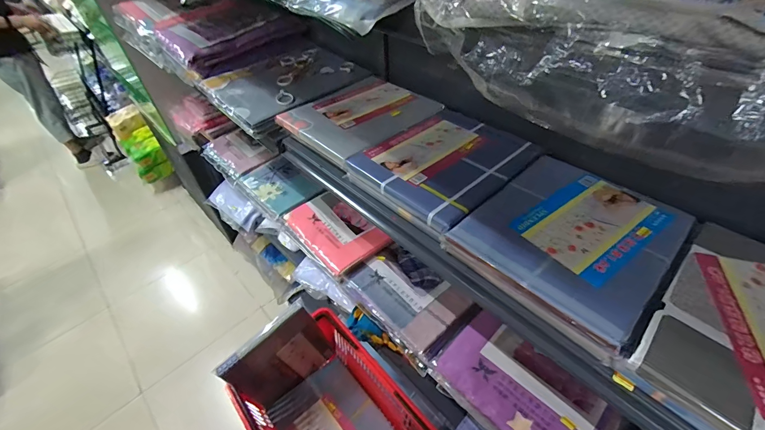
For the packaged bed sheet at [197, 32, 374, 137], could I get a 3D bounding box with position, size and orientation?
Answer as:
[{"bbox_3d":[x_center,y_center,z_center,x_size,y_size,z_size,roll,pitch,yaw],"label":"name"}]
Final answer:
[{"bbox_3d":[-0.252,-0.344,0.895,0.354,0.059,0.311,-36,54,-27],"label":"packaged bed sheet"}]

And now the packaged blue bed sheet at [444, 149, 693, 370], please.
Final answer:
[{"bbox_3d":[0.275,0.027,0.506,0.280,0.035,0.236,-36,54,-27],"label":"packaged blue bed sheet"}]

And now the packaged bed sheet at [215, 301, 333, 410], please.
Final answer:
[{"bbox_3d":[-0.265,0.383,0.921,0.239,0.264,0.032,-37,46,-19],"label":"packaged bed sheet"}]

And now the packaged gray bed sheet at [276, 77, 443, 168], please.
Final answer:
[{"bbox_3d":[-0.054,-0.222,0.758,0.242,0.030,0.281,33,56,31],"label":"packaged gray bed sheet"}]

